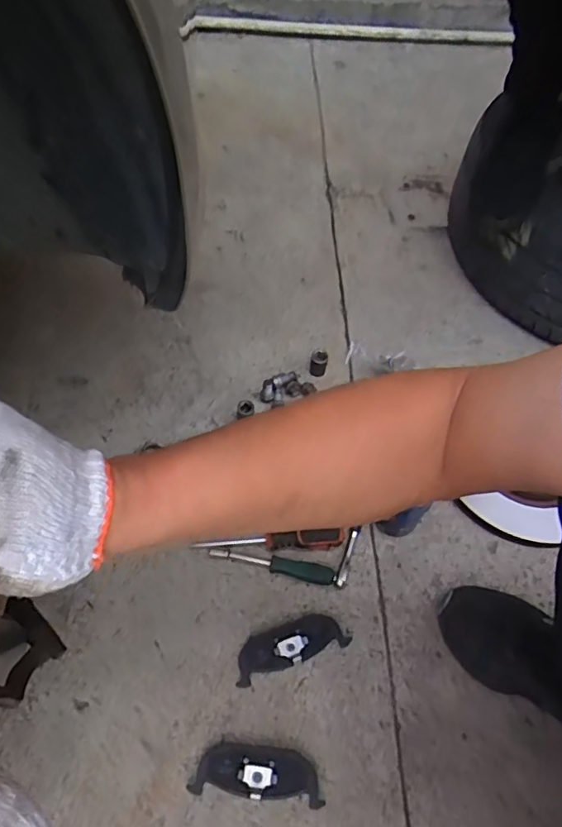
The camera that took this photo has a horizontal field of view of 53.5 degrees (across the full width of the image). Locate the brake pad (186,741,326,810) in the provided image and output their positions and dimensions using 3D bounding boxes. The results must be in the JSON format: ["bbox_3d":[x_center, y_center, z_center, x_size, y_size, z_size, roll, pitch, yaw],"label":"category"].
[{"bbox_3d":[-0.024,0.382,0.594,0.132,0.017,0.049,6,59,2],"label":"brake pad"}]

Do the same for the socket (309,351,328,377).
[{"bbox_3d":[0.059,-0.079,0.871,0.026,0.037,0.025,1,59,-2],"label":"socket"}]

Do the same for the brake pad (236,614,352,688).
[{"bbox_3d":[0.011,0.273,0.660,0.133,0.025,0.046,-17,61,-12],"label":"brake pad"}]

